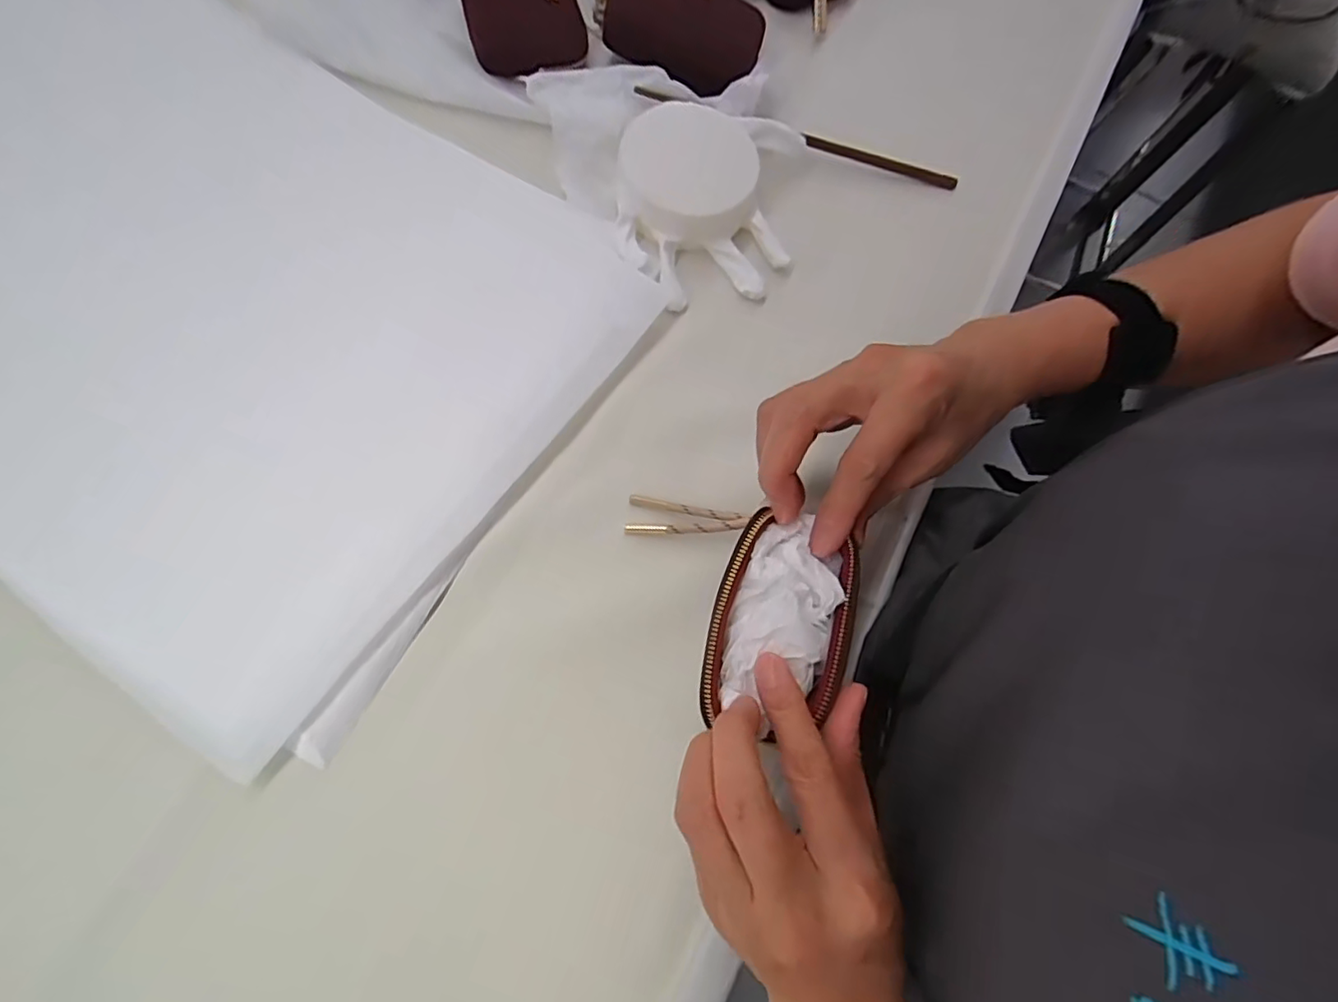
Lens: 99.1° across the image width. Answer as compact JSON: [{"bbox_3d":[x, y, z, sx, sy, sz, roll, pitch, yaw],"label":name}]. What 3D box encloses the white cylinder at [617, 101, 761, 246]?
[{"bbox_3d":[0.014,-0.226,0.389,0.091,0.024,0.093,6,75,0],"label":"white cylinder"}]

